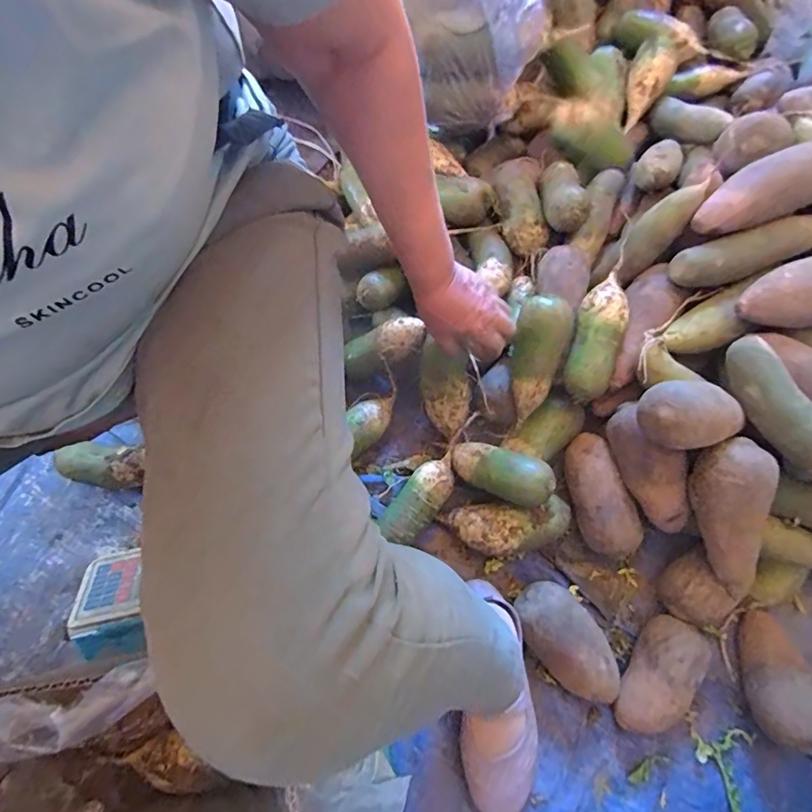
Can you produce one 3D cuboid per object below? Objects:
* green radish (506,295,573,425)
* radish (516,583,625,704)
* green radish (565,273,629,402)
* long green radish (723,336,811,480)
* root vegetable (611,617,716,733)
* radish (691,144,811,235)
[{"bbox_3d":[0.161,-0.059,0.587,0.061,0.053,0.147,11,103,5],"label":"green radish"},{"bbox_3d":[0.188,0.275,0.559,0.077,0.060,0.141,-36,75,-13],"label":"radish"},{"bbox_3d":[0.235,-0.085,0.594,0.059,0.069,0.154,12,92,5],"label":"green radish"},{"bbox_3d":[0.403,0.014,0.493,0.048,0.044,0.191,-27,73,-10],"label":"long green radish"},{"bbox_3d":[0.290,0.313,0.553,0.059,0.061,0.131,33,73,10],"label":"root vegetable"},{"bbox_3d":[0.409,-0.246,0.552,0.138,0.045,0.063,-22,71,23],"label":"radish"}]

